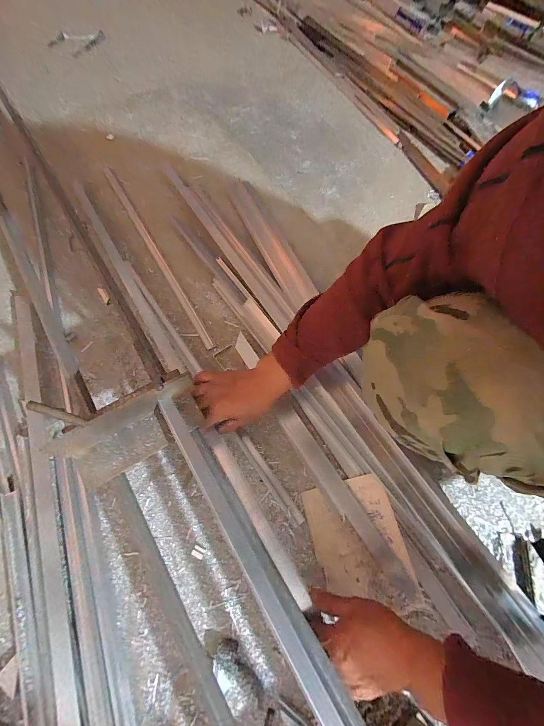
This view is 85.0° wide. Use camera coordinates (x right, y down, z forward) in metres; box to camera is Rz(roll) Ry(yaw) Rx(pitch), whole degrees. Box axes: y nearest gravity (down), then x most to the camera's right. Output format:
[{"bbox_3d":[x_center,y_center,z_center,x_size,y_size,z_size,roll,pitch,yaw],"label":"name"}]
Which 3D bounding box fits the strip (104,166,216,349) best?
[{"bbox_3d":[-0.277,-0.264,0.680,0.024,0.017,0.588,-28,70,-15],"label":"strip"}]

